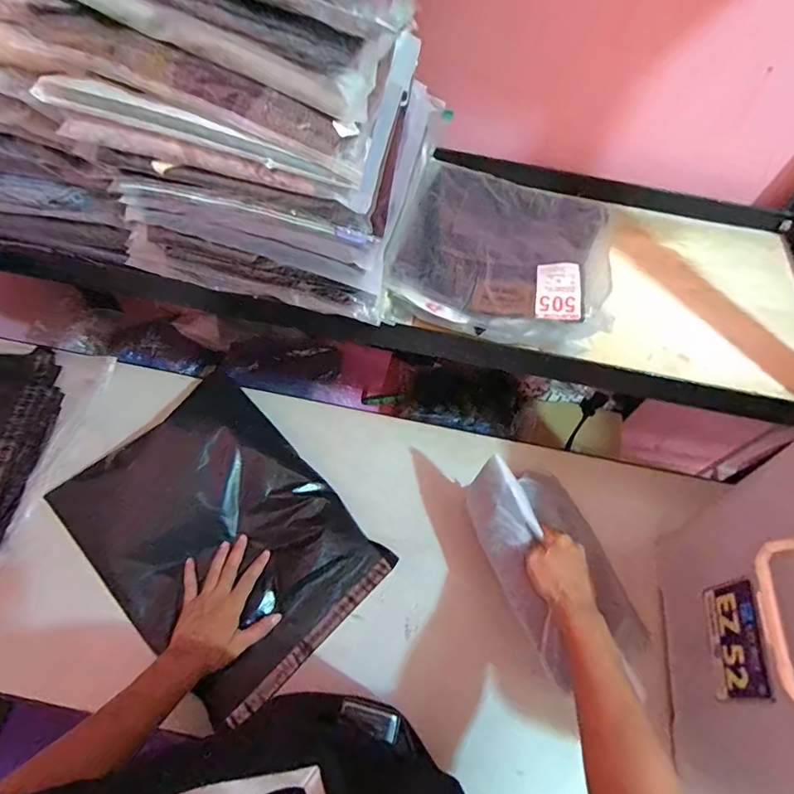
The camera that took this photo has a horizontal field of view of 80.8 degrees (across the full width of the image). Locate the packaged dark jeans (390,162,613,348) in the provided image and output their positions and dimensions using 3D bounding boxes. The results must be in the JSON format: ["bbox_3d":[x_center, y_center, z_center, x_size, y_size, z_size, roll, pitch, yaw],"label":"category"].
[{"bbox_3d":[0.151,-0.213,0.657,0.290,0.059,0.295,13,59,4],"label":"packaged dark jeans"}]

